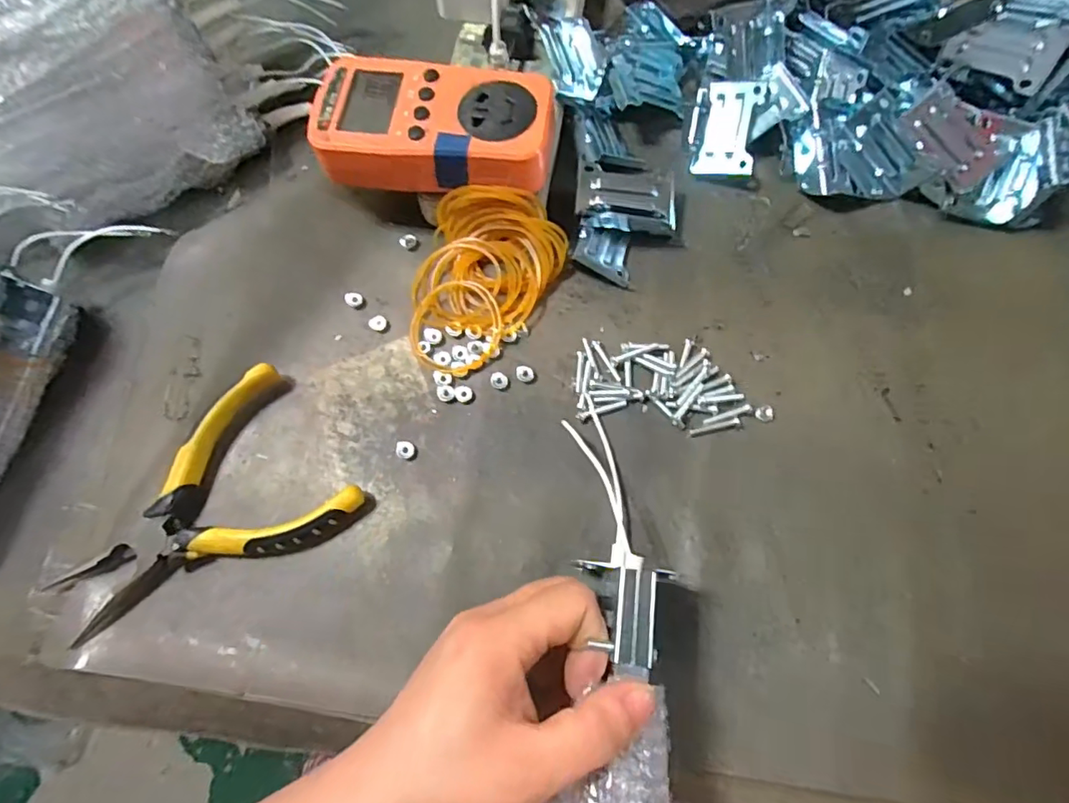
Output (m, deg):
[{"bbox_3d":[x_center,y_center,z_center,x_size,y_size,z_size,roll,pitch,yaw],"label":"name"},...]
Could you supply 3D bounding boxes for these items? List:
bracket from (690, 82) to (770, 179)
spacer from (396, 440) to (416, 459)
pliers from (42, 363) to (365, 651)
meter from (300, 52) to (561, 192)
[{"bbox_3d":[0.119,-0.171,0.348,0.040,0.014,0.056,11,93,14],"label":"bracket"},{"bbox_3d":[-0.070,0.026,0.300,0.010,0.006,0.010,0,71,1],"label":"spacer"},{"bbox_3d":[-0.169,0.061,0.284,0.142,0.018,0.091,-39,75,-11],"label":"pliers"},{"bbox_3d":[-0.054,-0.152,0.308,0.126,0.028,0.064,6,71,4],"label":"meter"}]

